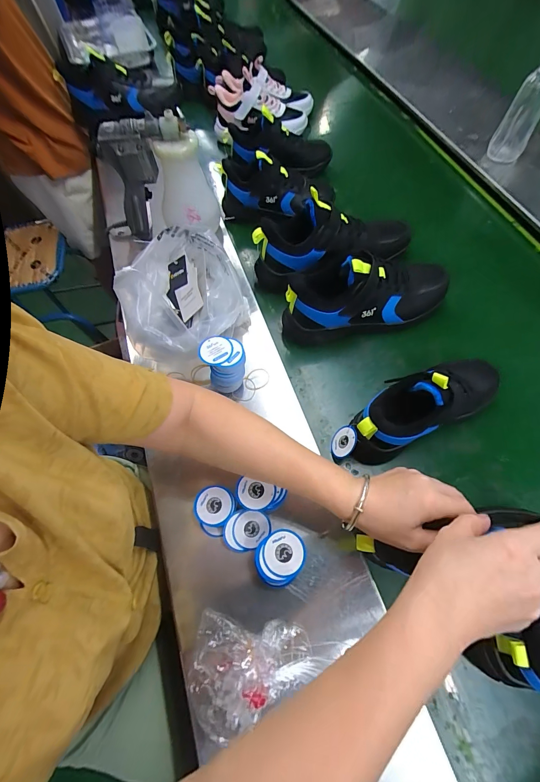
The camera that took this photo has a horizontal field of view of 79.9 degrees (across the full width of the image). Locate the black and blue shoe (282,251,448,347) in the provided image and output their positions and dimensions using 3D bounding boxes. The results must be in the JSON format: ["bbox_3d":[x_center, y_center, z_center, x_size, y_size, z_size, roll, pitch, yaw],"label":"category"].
[{"bbox_3d":[0.166,-0.166,0.539,0.292,0.131,0.092,-14,67,-2],"label":"black and blue shoe"}]

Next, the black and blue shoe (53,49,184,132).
[{"bbox_3d":[-0.377,-0.770,0.810,0.280,0.097,0.158,-10,67,-1],"label":"black and blue shoe"}]

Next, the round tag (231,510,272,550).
[{"bbox_3d":[-0.025,0.175,0.412,0.047,0.006,0.042,-42,88,-17],"label":"round tag"}]

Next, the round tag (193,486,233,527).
[{"bbox_3d":[-0.073,0.149,0.418,0.048,0.010,0.048,-1,68,3],"label":"round tag"}]

